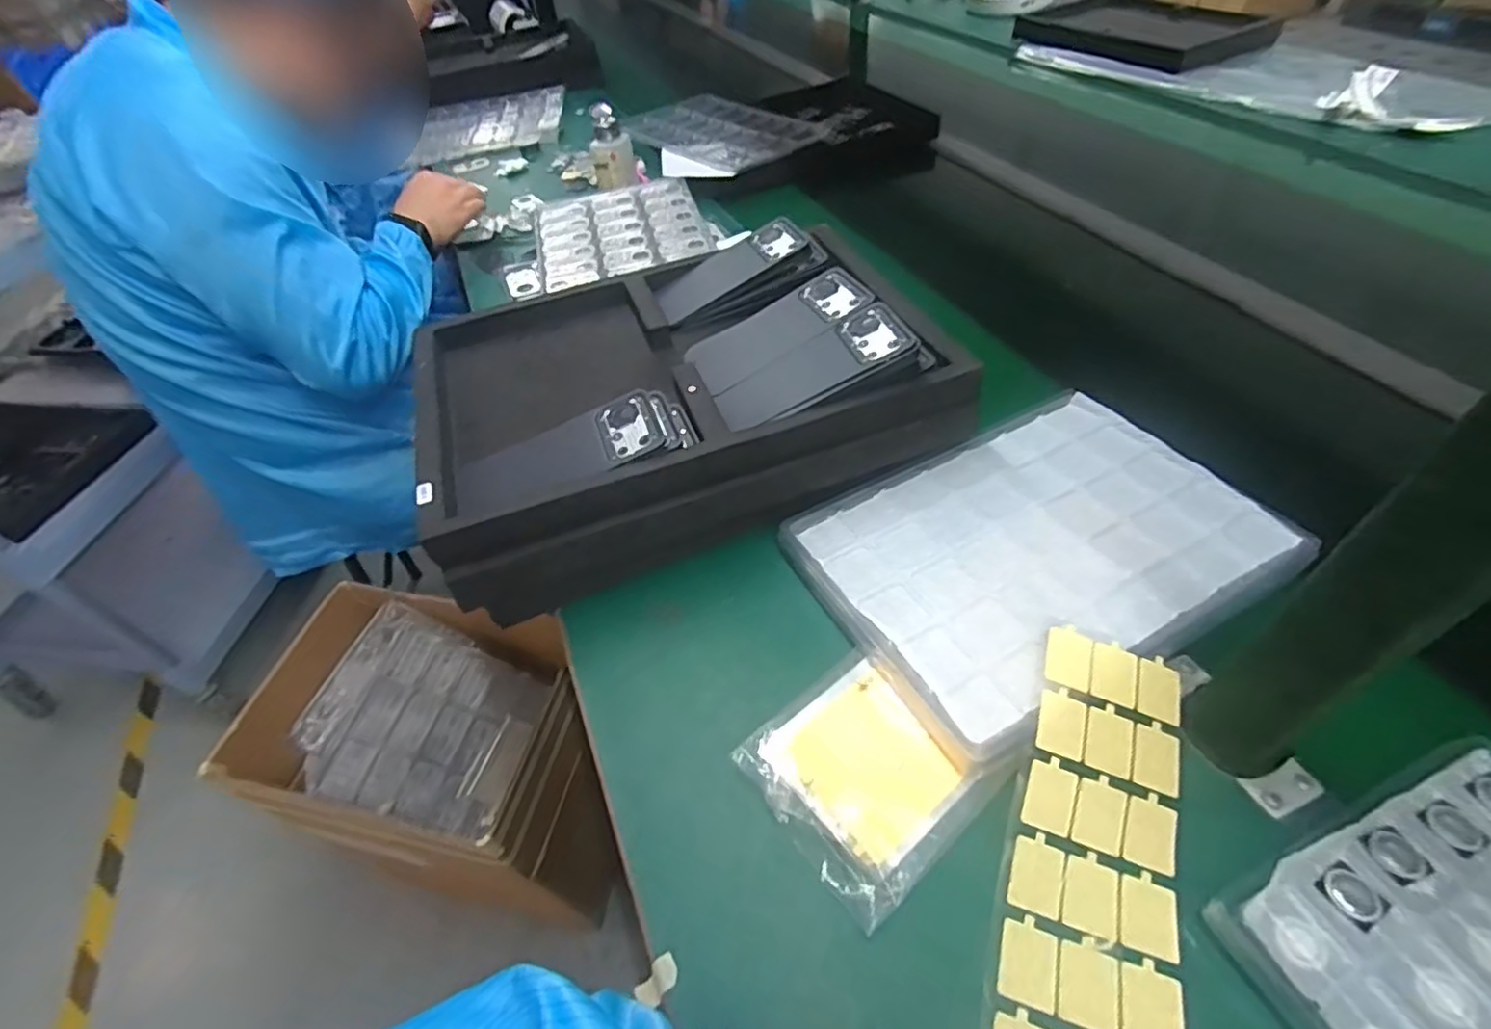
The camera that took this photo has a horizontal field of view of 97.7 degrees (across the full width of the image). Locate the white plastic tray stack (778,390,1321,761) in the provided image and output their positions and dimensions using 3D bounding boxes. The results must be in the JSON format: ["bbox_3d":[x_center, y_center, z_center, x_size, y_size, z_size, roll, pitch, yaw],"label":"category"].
[{"bbox_3d":[0.219,0.018,0.491,0.315,0.027,0.225,-25,51,-16],"label":"white plastic tray stack"}]

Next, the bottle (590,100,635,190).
[{"bbox_3d":[-0.203,-0.546,0.989,0.060,0.110,0.069,-8,48,-2],"label":"bottle"}]

